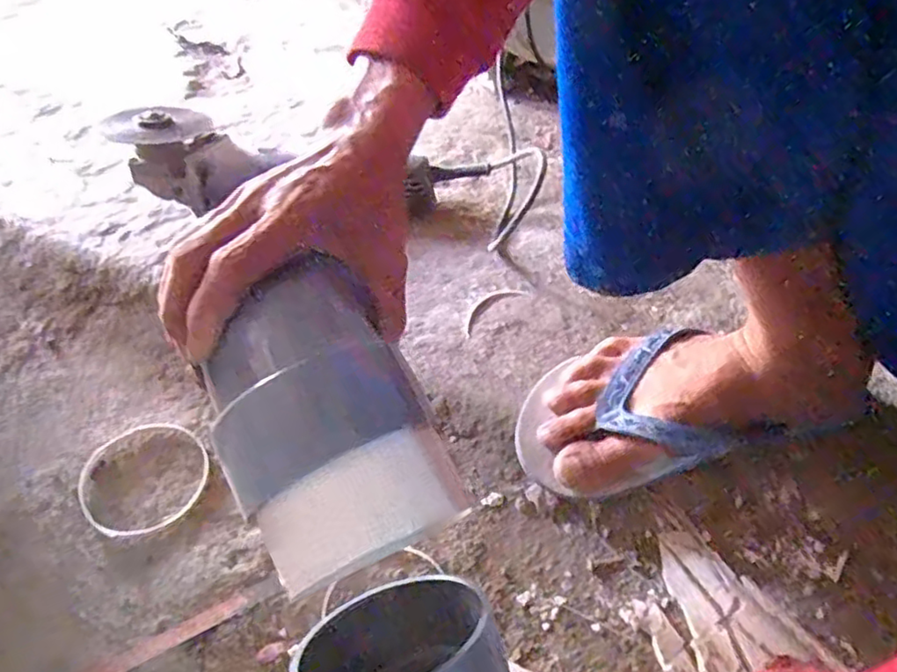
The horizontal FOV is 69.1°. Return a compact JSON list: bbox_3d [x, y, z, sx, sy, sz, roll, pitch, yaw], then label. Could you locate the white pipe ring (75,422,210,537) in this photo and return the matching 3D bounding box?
[{"bbox_3d":[-0.223,0.100,0.476,0.089,0.005,0.093,1,49,-1],"label":"white pipe ring"}]

